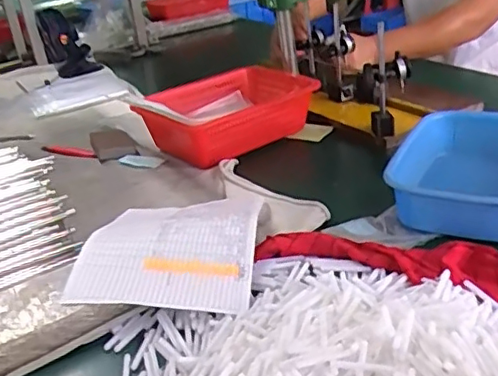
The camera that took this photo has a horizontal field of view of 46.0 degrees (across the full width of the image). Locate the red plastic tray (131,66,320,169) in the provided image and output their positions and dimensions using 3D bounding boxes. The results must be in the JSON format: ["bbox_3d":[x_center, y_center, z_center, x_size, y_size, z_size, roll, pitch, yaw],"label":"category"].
[{"bbox_3d":[-0.037,-0.144,1.142,0.354,0.093,0.224,-26,32,-32],"label":"red plastic tray"}]

